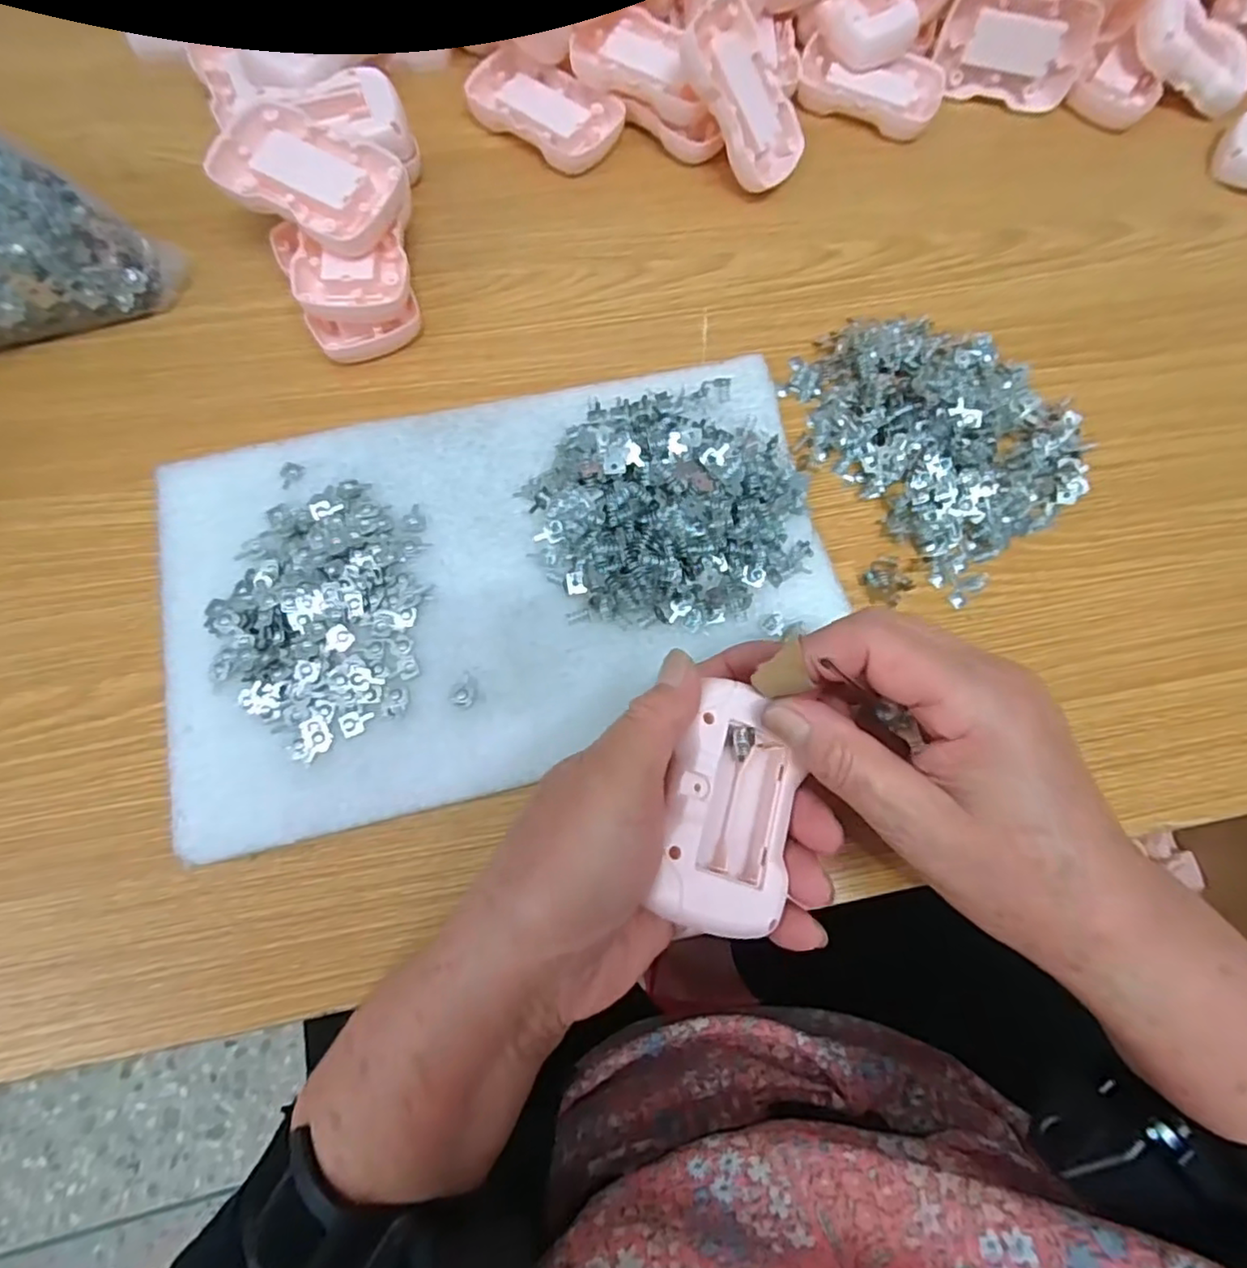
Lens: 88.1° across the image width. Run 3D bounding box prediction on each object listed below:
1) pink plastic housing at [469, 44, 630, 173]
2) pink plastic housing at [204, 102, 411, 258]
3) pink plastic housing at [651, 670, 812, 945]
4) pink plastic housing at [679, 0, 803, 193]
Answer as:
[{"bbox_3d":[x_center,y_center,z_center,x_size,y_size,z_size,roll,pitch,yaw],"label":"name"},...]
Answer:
[{"bbox_3d":[-0.049,-0.309,0.379,0.087,0.017,0.050,29,73,7],"label":"pink plastic housing"},{"bbox_3d":[-0.154,-0.222,0.315,0.087,0.014,0.053,25,84,2],"label":"pink plastic housing"},{"bbox_3d":[0.039,0.062,0.230,0.042,0.022,0.083,16,72,3],"label":"pink plastic housing"},{"bbox_3d":[0.069,-0.300,0.362,0.054,0.015,0.088,-52,123,-16],"label":"pink plastic housing"}]

